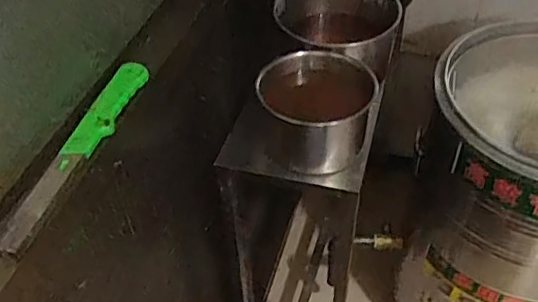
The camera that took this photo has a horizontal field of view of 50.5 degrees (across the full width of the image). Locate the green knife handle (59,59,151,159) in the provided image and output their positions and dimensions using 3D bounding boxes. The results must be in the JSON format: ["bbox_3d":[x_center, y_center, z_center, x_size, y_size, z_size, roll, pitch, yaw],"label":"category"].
[{"bbox_3d":[-0.183,-0.050,0.648,0.039,0.014,0.153,9,46,15],"label":"green knife handle"}]

